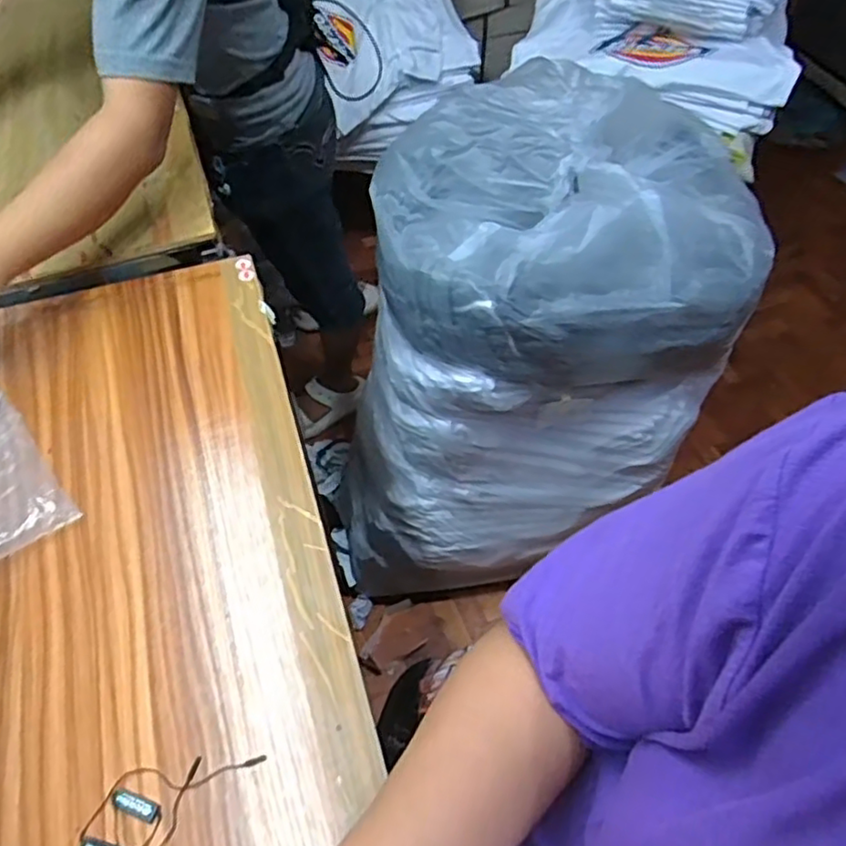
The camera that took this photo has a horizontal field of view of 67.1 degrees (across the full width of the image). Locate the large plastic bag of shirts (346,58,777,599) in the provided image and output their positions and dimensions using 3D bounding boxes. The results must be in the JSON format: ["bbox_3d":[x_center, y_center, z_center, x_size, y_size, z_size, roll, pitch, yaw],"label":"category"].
[{"bbox_3d":[0.155,-0.096,1.065,0.620,0.767,0.427,-13,56,-7],"label":"large plastic bag of shirts"}]

